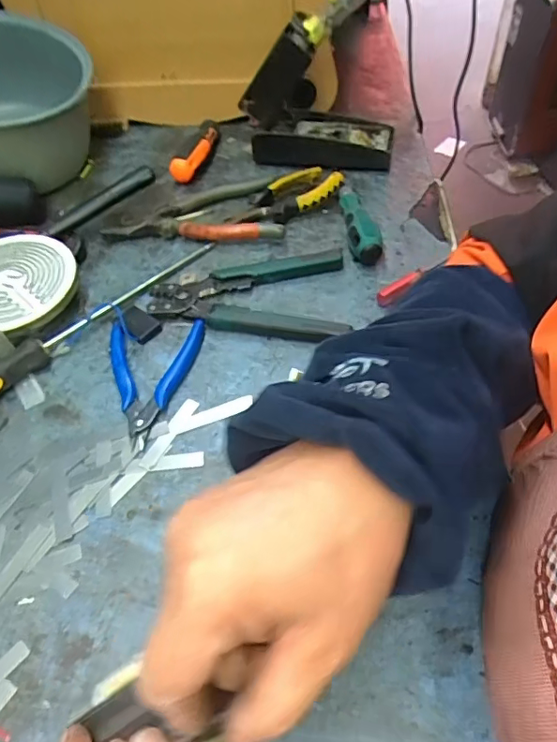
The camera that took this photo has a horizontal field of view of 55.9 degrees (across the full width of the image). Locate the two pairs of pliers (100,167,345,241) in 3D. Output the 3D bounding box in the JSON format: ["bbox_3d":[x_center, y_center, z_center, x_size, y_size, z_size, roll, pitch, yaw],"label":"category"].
[{"bbox_3d":[-0.055,-0.177,0.555,0.239,0.021,0.109,-1,53,3],"label":"two pairs of pliers"}]

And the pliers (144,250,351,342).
[{"bbox_3d":[-0.027,-0.064,0.473,0.174,0.017,0.100,-4,53,1],"label":"pliers"}]

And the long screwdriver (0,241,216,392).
[{"bbox_3d":[-0.174,-0.046,0.460,0.031,0.033,0.296,34,62,26],"label":"long screwdriver"}]

